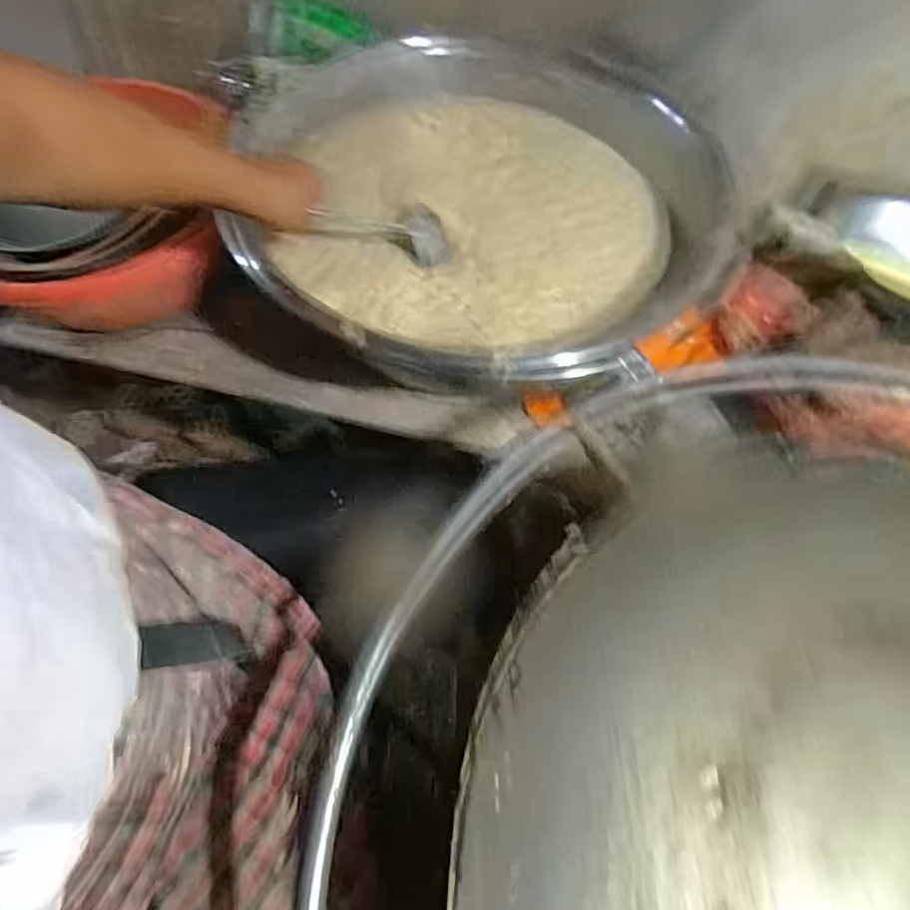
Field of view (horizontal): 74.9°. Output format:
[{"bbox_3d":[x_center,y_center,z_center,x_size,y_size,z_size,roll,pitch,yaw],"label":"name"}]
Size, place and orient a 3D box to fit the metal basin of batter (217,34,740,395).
[{"bbox_3d":[0.014,-0.319,0.775,0.591,0.161,0.583,2,60,-4],"label":"metal basin of batter"}]

